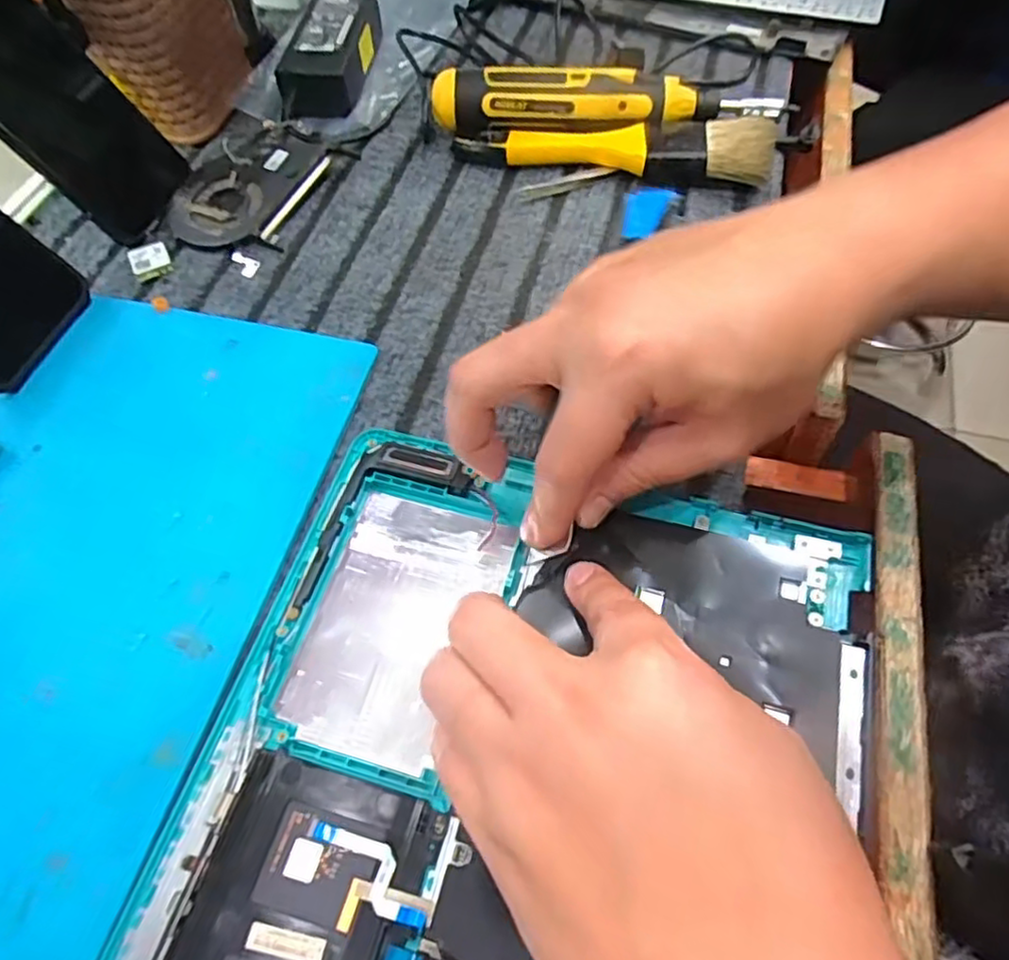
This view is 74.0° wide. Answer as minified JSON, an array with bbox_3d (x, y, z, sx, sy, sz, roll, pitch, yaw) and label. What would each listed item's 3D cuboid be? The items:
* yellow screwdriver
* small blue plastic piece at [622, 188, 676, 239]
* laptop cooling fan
[{"bbox_3d":[0.065,-0.232,0.412,0.217,0.032,0.028,2,60,4],"label":"yellow screwdriver"},{"bbox_3d":[0.064,-0.118,0.300,0.020,0.015,0.024,9,60,8],"label":"small blue plastic piece"},{"bbox_3d":[-0.153,-0.181,0.409,0.077,0.013,0.107,22,64,15],"label":"laptop cooling fan"}]

